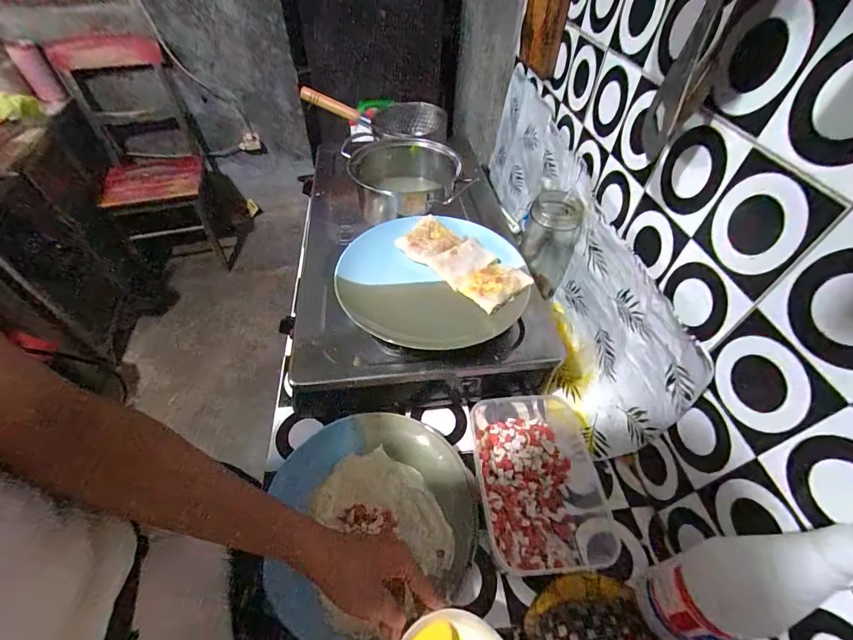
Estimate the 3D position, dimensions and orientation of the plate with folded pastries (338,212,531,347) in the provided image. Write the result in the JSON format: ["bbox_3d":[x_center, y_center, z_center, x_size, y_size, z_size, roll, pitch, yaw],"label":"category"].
[{"bbox_3d":[0.010,-0.059,0.524,0.255,0.028,0.242,1,49,-1],"label":"plate with folded pastries"}]

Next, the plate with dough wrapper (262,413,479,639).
[{"bbox_3d":[-0.061,0.234,0.463,0.247,0.031,0.249,1,49,-1],"label":"plate with dough wrapper"}]

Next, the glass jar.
[{"bbox_3d":[0.213,-0.131,0.660,0.085,0.182,0.083,14,50,11],"label":"glass jar"}]

